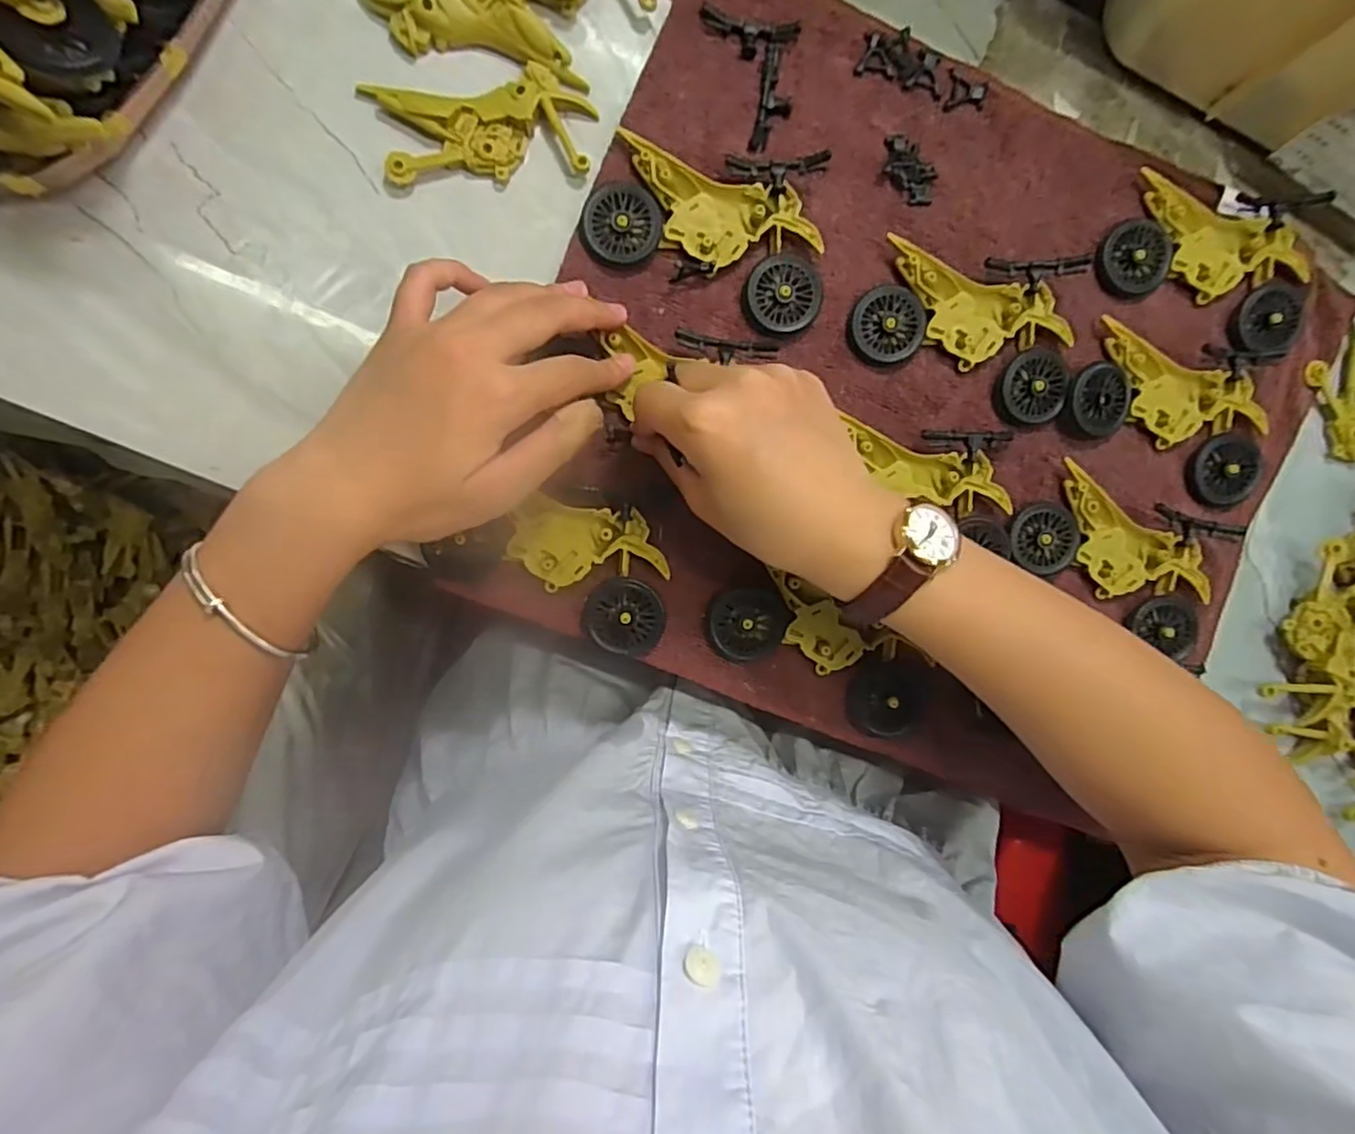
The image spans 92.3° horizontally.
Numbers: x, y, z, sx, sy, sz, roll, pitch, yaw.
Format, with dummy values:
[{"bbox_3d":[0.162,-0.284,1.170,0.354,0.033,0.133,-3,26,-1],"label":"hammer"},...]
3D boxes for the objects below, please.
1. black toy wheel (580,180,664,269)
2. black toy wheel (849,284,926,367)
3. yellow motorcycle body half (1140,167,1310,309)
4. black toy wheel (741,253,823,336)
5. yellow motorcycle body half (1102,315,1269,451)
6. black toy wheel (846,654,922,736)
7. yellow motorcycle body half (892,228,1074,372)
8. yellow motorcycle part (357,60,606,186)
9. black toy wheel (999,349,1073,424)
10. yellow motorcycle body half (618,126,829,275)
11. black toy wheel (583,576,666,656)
[{"bbox_3d":[-0.026,-0.162,0.308,0.037,0.007,0.036,0,91,-7],"label":"black toy wheel"},{"bbox_3d":[0.104,-0.120,0.325,0.037,0.008,0.036,-12,93,-7],"label":"black toy wheel"},{"bbox_3d":[0.284,-0.167,0.345,0.101,0.012,0.044,18,89,-7],"label":"yellow motorcycle body half"},{"bbox_3d":[0.051,-0.132,0.316,0.036,0.009,0.036,0,91,-7],"label":"black toy wheel"},{"bbox_3d":[0.262,-0.088,0.344,0.100,0.010,0.043,23,88,-7],"label":"yellow motorcycle body half"},{"bbox_3d":[0.107,0.065,0.329,0.040,0.010,0.038,0,91,-7],"label":"black toy wheel"},{"bbox_3d":[0.149,-0.126,0.327,0.099,0.010,0.044,15,89,-7],"label":"yellow motorcycle body half"},{"bbox_3d":[-0.089,-0.204,0.302,0.097,0.011,0.044,-10,92,-7],"label":"yellow motorcycle part"},{"bbox_3d":[0.182,-0.092,0.332,0.034,0.004,0.035,0,106,0],"label":"black toy wheel"},{"bbox_3d":[0.019,-0.167,0.310,0.096,0.010,0.043,13,89,-7],"label":"yellow motorcycle body half"},{"bbox_3d":[-0.025,0.024,0.311,0.038,0.009,0.035,0,91,-7],"label":"black toy wheel"}]

